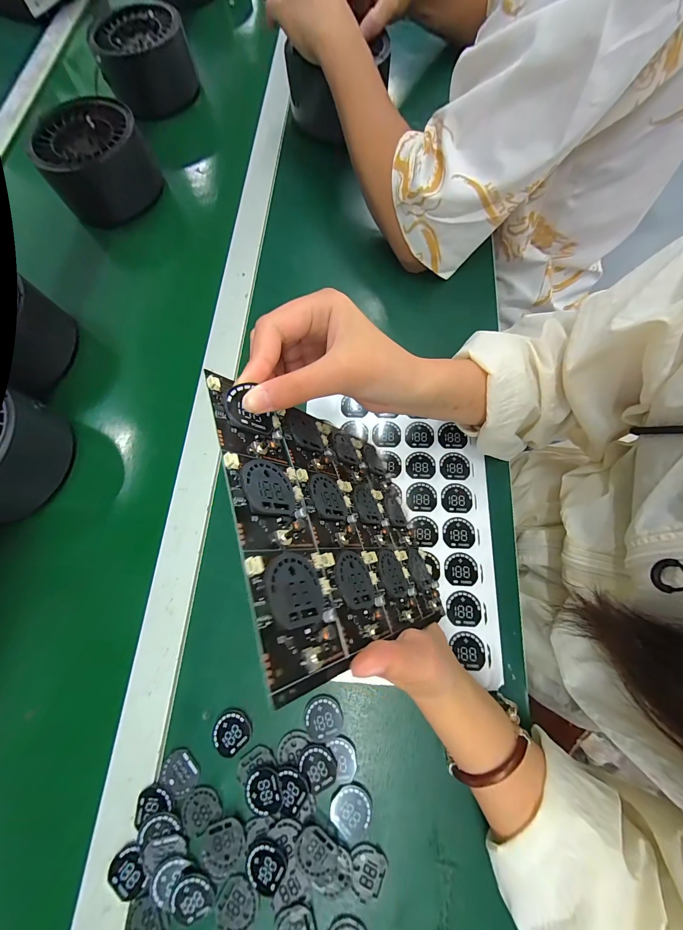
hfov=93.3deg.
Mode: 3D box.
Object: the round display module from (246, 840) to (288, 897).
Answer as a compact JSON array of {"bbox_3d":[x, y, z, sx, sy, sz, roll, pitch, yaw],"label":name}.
[{"bbox_3d":[-0.056,0.299,0.239,0.029,0.004,0.030,0,73,1],"label":"round display module"}]

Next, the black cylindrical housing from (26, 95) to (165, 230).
[{"bbox_3d":[-0.329,-0.411,0.451,0.121,0.094,0.125,-2,71,7],"label":"black cylindrical housing"}]

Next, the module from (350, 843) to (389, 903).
[{"bbox_3d":[0.018,0.302,0.238,0.027,0.004,0.032,16,74,6],"label":"module"}]

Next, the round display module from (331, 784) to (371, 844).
[{"bbox_3d":[0.007,0.267,0.247,0.030,0.004,0.031,0,73,1],"label":"round display module"}]

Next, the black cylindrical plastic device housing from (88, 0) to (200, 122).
[{"bbox_3d":[-0.301,-0.628,0.503,0.129,0.078,0.144,-14,70,2],"label":"black cylindrical plastic device housing"}]

